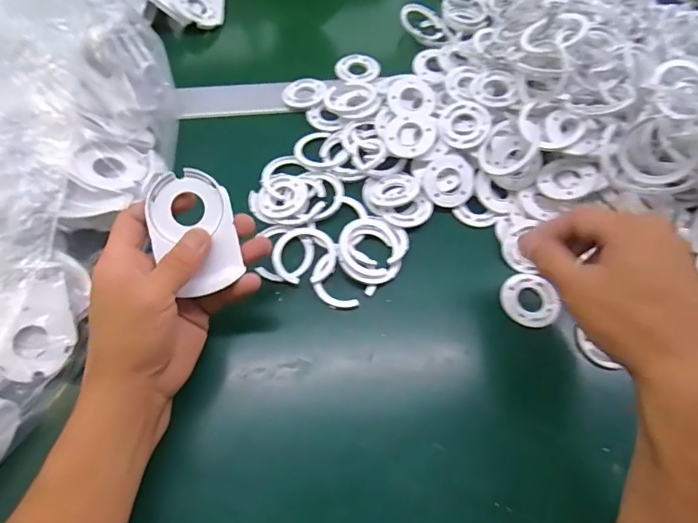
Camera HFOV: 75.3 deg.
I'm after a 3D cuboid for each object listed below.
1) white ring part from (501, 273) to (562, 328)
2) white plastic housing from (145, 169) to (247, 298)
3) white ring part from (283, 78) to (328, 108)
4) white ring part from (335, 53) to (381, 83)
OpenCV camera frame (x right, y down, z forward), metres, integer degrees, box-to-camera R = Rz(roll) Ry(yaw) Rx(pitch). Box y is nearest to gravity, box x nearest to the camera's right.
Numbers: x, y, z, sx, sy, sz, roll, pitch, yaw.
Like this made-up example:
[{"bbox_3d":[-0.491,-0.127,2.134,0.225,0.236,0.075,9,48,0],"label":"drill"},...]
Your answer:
[{"bbox_3d":[0.143,0.031,0.357,0.045,0.009,0.038,37,68,17],"label":"white ring part"},{"bbox_3d":[-0.105,-0.020,0.305,0.054,0.011,0.084,-15,84,-5],"label":"white plastic housing"},{"bbox_3d":[-0.044,-0.169,0.449,0.042,0.007,0.038,-3,63,-2],"label":"white ring part"},{"bbox_3d":[0.009,-0.202,0.472,0.046,0.006,0.046,0,63,-1],"label":"white ring part"}]

